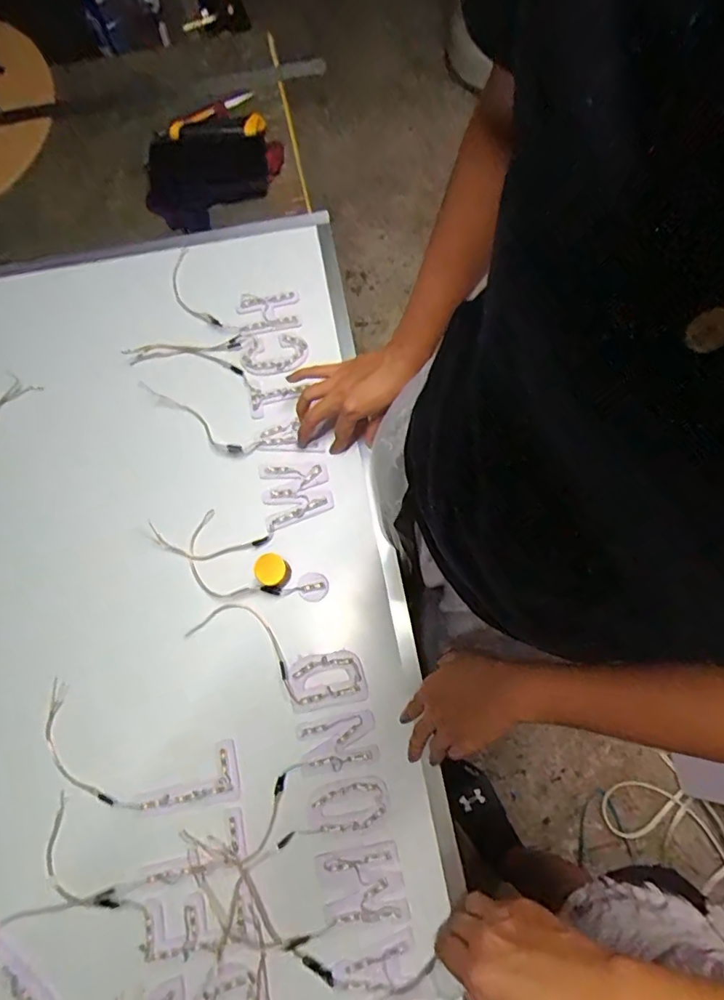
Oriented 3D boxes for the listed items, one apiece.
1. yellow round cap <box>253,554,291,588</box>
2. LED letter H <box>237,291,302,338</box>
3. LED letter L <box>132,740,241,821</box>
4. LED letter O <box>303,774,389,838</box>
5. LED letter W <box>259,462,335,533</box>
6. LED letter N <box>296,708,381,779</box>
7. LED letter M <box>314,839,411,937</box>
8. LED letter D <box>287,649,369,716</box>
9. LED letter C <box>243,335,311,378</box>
[{"bbox_3d":[-0.099,0.079,0.564,0.035,0.041,0.033,0,74,2],"label":"yellow round cap"},{"bbox_3d":[-0.121,-0.244,0.663,0.079,0.013,0.053,-12,77,-3],"label":"LED letter H"},{"bbox_3d":[-0.182,0.294,0.534,0.108,0.012,0.056,-13,74,-2],"label":"LED letter L"},{"bbox_3d":[-0.014,0.313,0.520,0.084,0.004,0.051,-13,74,-2],"label":"LED letter O"},{"bbox_3d":[-0.078,-0.008,0.605,0.081,0.012,0.077,-10,74,-1],"label":"LED letter W"},{"bbox_3d":[-0.026,0.256,0.539,0.083,0.004,0.052,-13,74,-2],"label":"LED letter N"},{"bbox_3d":[0.000,0.379,0.499,0.079,0.004,0.068,-12,74,-1],"label":"LED letter M"},{"bbox_3d":[-0.038,0.196,0.551,0.082,0.007,0.055,-13,74,-2],"label":"LED letter D"},{"bbox_3d":[-0.110,-0.182,0.649,0.082,0.010,0.058,-11,74,-1],"label":"LED letter C"}]

